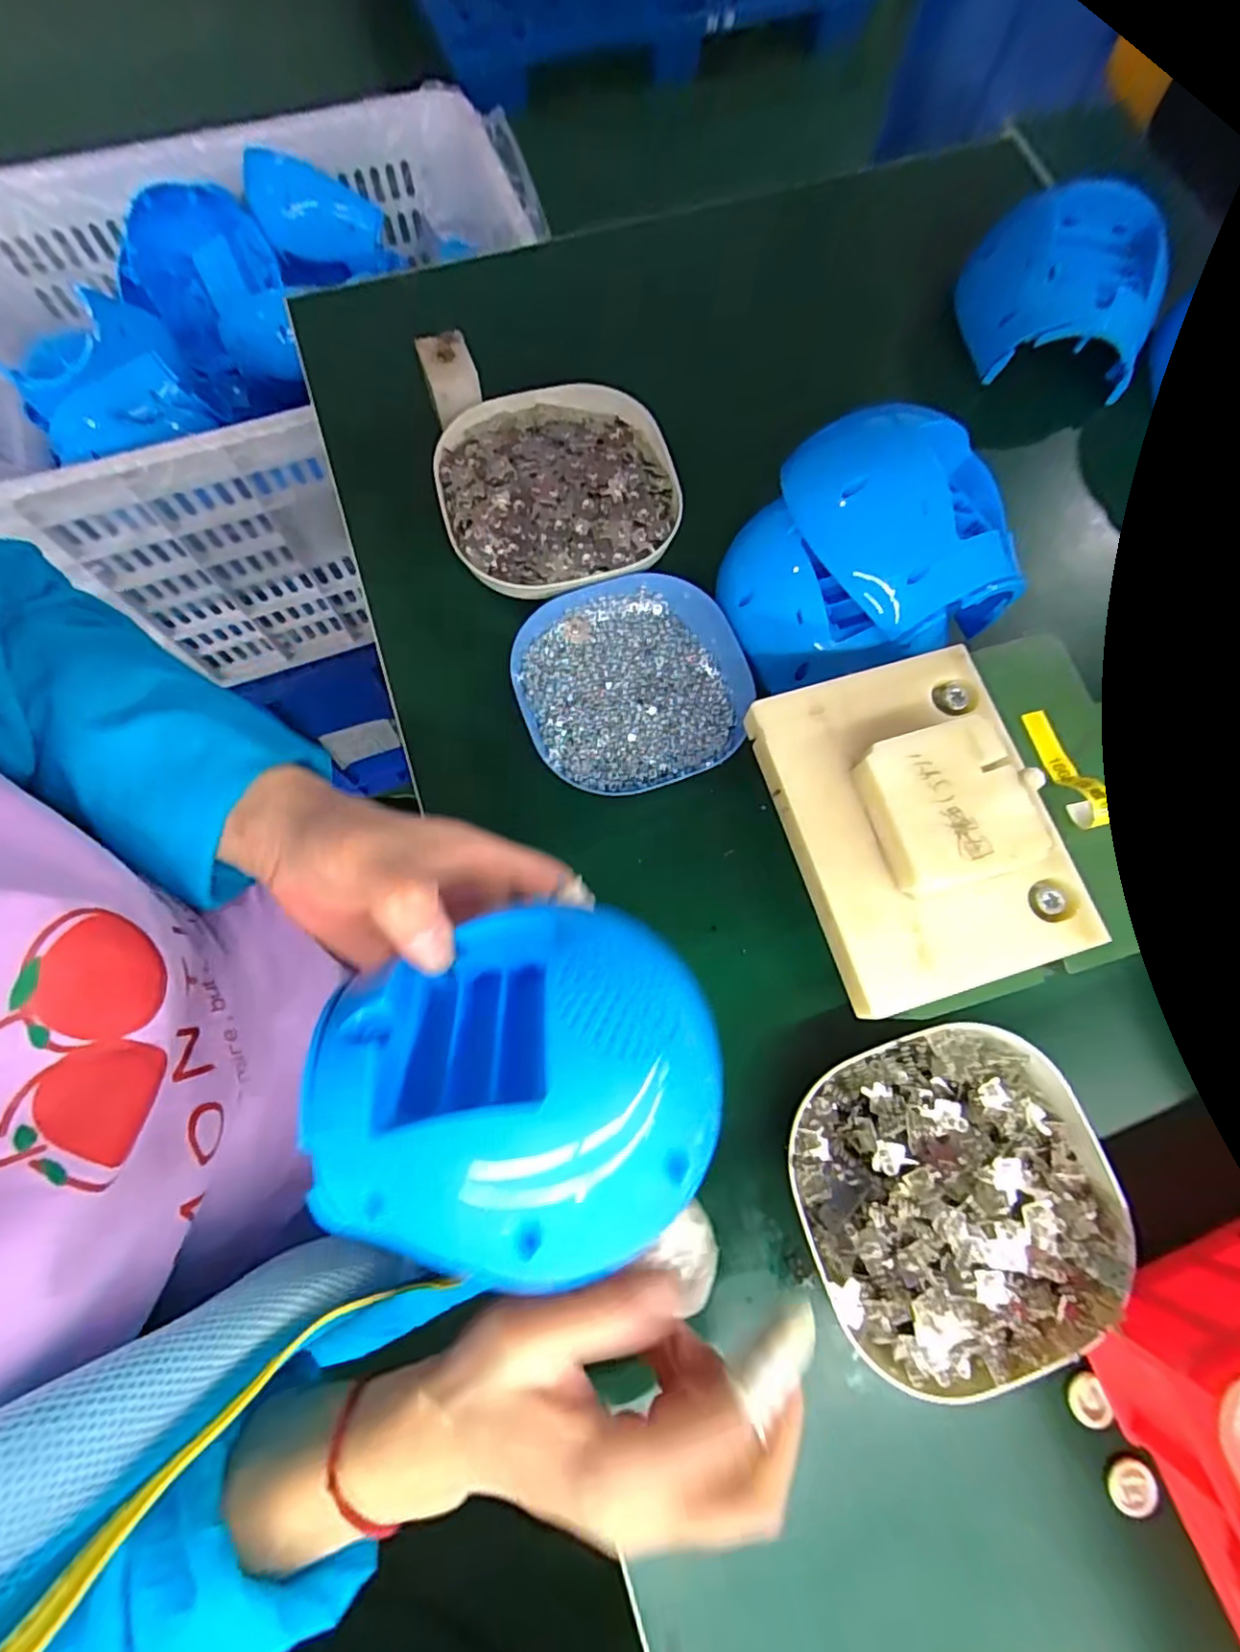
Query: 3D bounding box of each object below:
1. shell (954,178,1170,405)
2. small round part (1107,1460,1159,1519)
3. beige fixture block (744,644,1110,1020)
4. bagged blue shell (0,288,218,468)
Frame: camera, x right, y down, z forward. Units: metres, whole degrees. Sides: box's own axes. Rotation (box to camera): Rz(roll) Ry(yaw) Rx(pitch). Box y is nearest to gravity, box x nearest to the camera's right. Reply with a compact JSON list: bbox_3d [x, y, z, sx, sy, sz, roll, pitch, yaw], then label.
[{"bbox_3d":[0.289,-0.346,0.410,0.126,0.077,0.080,28,76,7],"label":"shell"},{"bbox_3d":[0.228,0.295,0.283,0.015,0.007,0.021,43,78,10],"label":"small round part"},{"bbox_3d":[0.132,-0.004,0.276,0.109,0.032,0.145,-14,75,-5],"label":"beige fixture block"},{"bbox_3d":[-0.437,-0.365,0.541,0.149,0.079,0.088,-18,75,-6],"label":"bagged blue shell"}]

